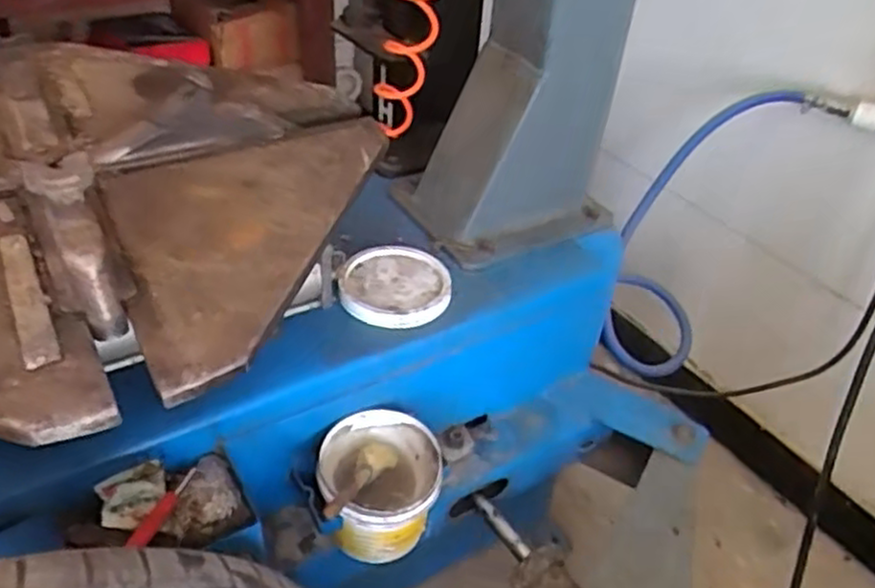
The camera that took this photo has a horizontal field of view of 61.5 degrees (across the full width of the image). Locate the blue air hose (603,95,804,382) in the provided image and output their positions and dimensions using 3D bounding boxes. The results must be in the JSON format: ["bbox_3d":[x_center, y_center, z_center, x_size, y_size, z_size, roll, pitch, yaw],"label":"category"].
[{"bbox_3d":[0.363,-0.096,1.082,0.177,0.447,0.118,21,5,19],"label":"blue air hose"}]

